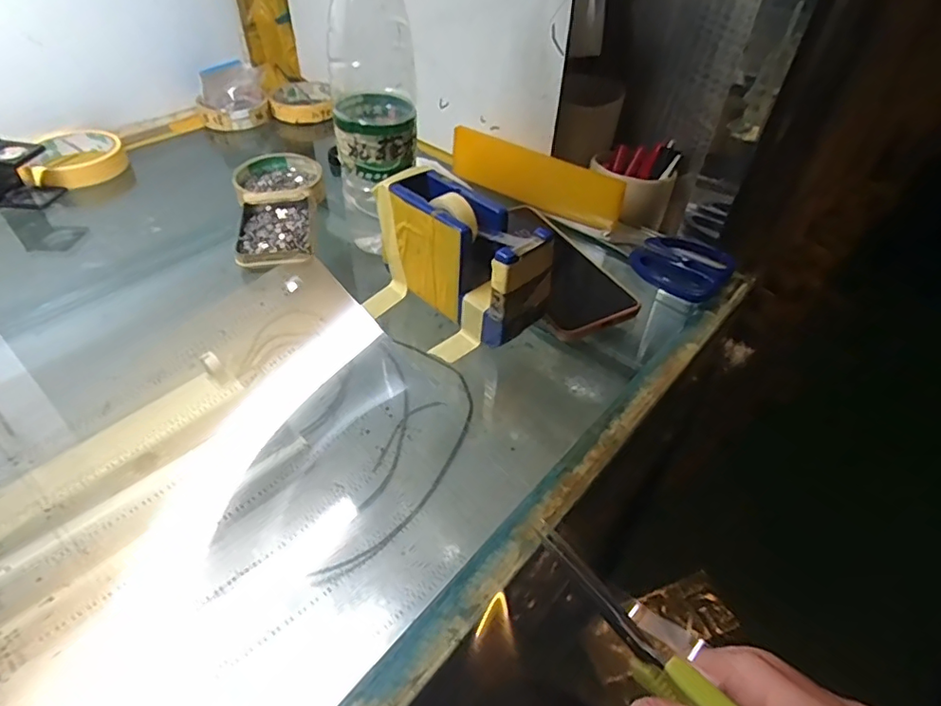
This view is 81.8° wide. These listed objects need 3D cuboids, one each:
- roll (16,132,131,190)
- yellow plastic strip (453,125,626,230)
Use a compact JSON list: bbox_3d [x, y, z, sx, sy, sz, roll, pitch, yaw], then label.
[{"bbox_3d":[-0.407,-0.197,0.557,0.093,0.022,0.093,1,44,-1],"label":"roll"},{"bbox_3d":[0.059,-0.168,0.522,0.182,0.051,0.011,30,51,26],"label":"yellow plastic strip"}]

